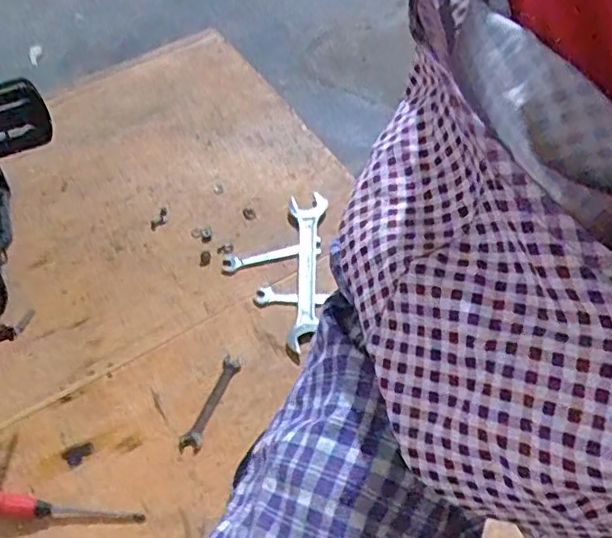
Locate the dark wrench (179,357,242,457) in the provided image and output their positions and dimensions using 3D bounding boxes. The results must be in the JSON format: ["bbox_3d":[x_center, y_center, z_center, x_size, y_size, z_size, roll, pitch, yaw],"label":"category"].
[{"bbox_3d":[-0.132,0.187,0.859,0.029,0.011,0.142,19,60,14],"label":"dark wrench"}]

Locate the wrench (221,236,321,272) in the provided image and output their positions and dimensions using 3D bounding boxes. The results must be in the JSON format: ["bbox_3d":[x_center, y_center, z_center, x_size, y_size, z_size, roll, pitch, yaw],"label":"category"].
[{"bbox_3d":[-0.056,-0.025,1.000,0.162,0.007,0.034,-13,58,-5],"label":"wrench"}]

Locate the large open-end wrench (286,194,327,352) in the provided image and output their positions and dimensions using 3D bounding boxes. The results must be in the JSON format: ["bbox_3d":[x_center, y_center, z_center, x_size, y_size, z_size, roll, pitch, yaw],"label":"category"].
[{"bbox_3d":[0.003,-0.013,0.976,0.059,0.016,0.296,-1,57,1],"label":"large open-end wrench"}]

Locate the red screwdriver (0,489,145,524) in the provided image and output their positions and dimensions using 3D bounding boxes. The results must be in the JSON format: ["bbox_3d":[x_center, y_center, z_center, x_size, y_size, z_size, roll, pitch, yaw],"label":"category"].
[{"bbox_3d":[-0.319,0.300,0.774,0.220,0.038,0.031,3,57,4],"label":"red screwdriver"}]

